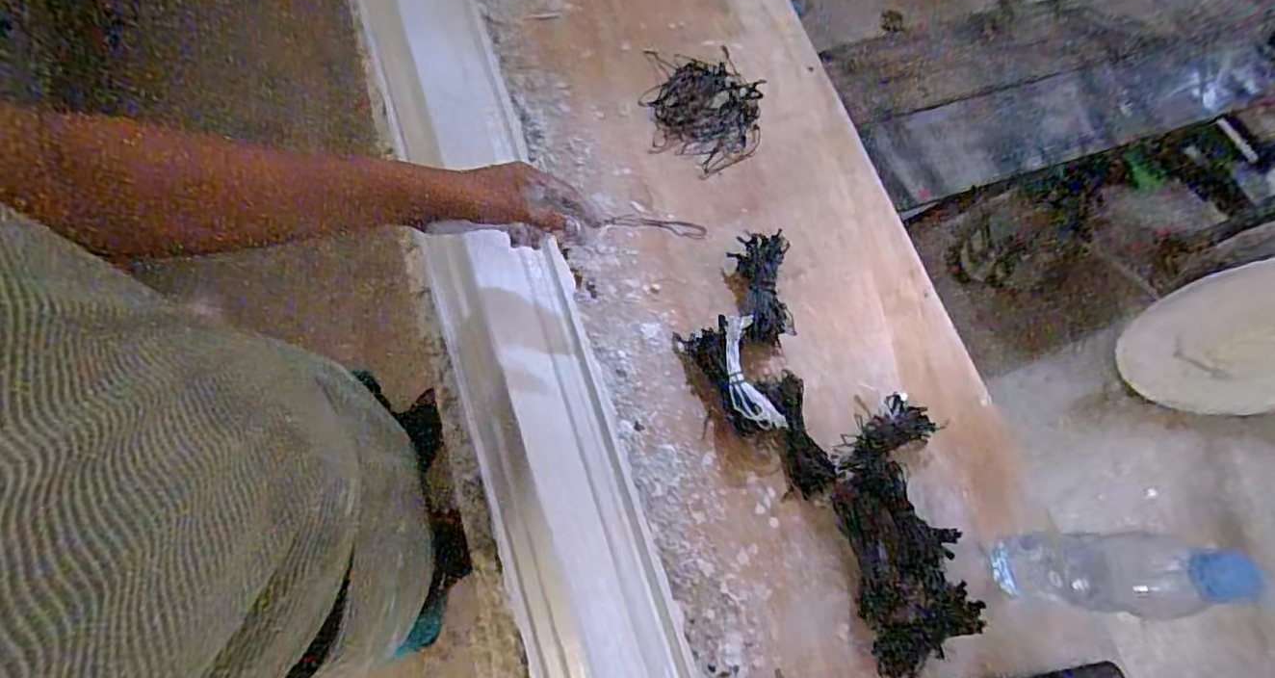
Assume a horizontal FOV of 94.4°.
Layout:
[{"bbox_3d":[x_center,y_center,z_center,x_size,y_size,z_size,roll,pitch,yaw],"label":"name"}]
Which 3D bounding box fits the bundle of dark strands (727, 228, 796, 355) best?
[{"bbox_3d":[0.144,-0.059,0.674,0.063,0.044,0.137,0,73,-3],"label":"bundle of dark strands"}]

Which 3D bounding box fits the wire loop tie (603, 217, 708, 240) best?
[{"bbox_3d":[0.027,-0.140,0.735,0.116,0.004,0.019,8,70,-1],"label":"wire loop tie"}]

